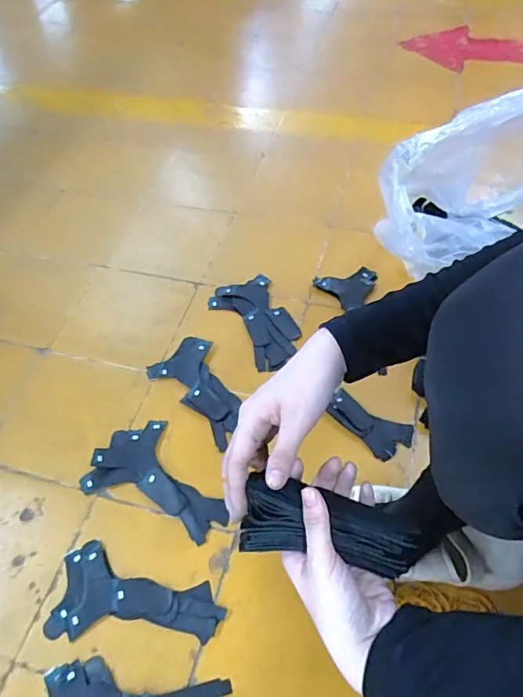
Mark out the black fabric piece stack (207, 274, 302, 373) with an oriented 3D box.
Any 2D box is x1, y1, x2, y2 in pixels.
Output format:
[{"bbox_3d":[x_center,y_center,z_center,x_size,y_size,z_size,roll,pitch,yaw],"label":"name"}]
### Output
[{"bbox_3d":[-0.008,-0.046,0.818,0.108,0.008,0.186,-21,57,-11],"label":"black fabric piece stack"}]

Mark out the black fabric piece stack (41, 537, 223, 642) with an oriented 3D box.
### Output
[{"bbox_3d":[-0.148,0.299,0.581,0.201,0.006,0.101,8,56,9],"label":"black fabric piece stack"}]

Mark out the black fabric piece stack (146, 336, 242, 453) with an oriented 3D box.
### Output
[{"bbox_3d":[-0.093,0.062,0.749,0.099,0.008,0.191,-30,59,-16],"label":"black fabric piece stack"}]

